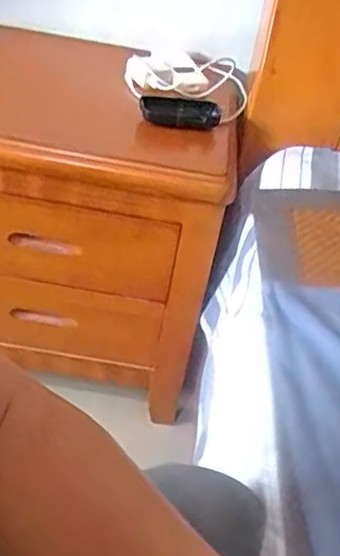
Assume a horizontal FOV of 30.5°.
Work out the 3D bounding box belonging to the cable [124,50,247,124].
[{"bbox_3d":[0.028,-0.317,0.991,0.187,0.047,0.206,11,40,0],"label":"cable"}]

